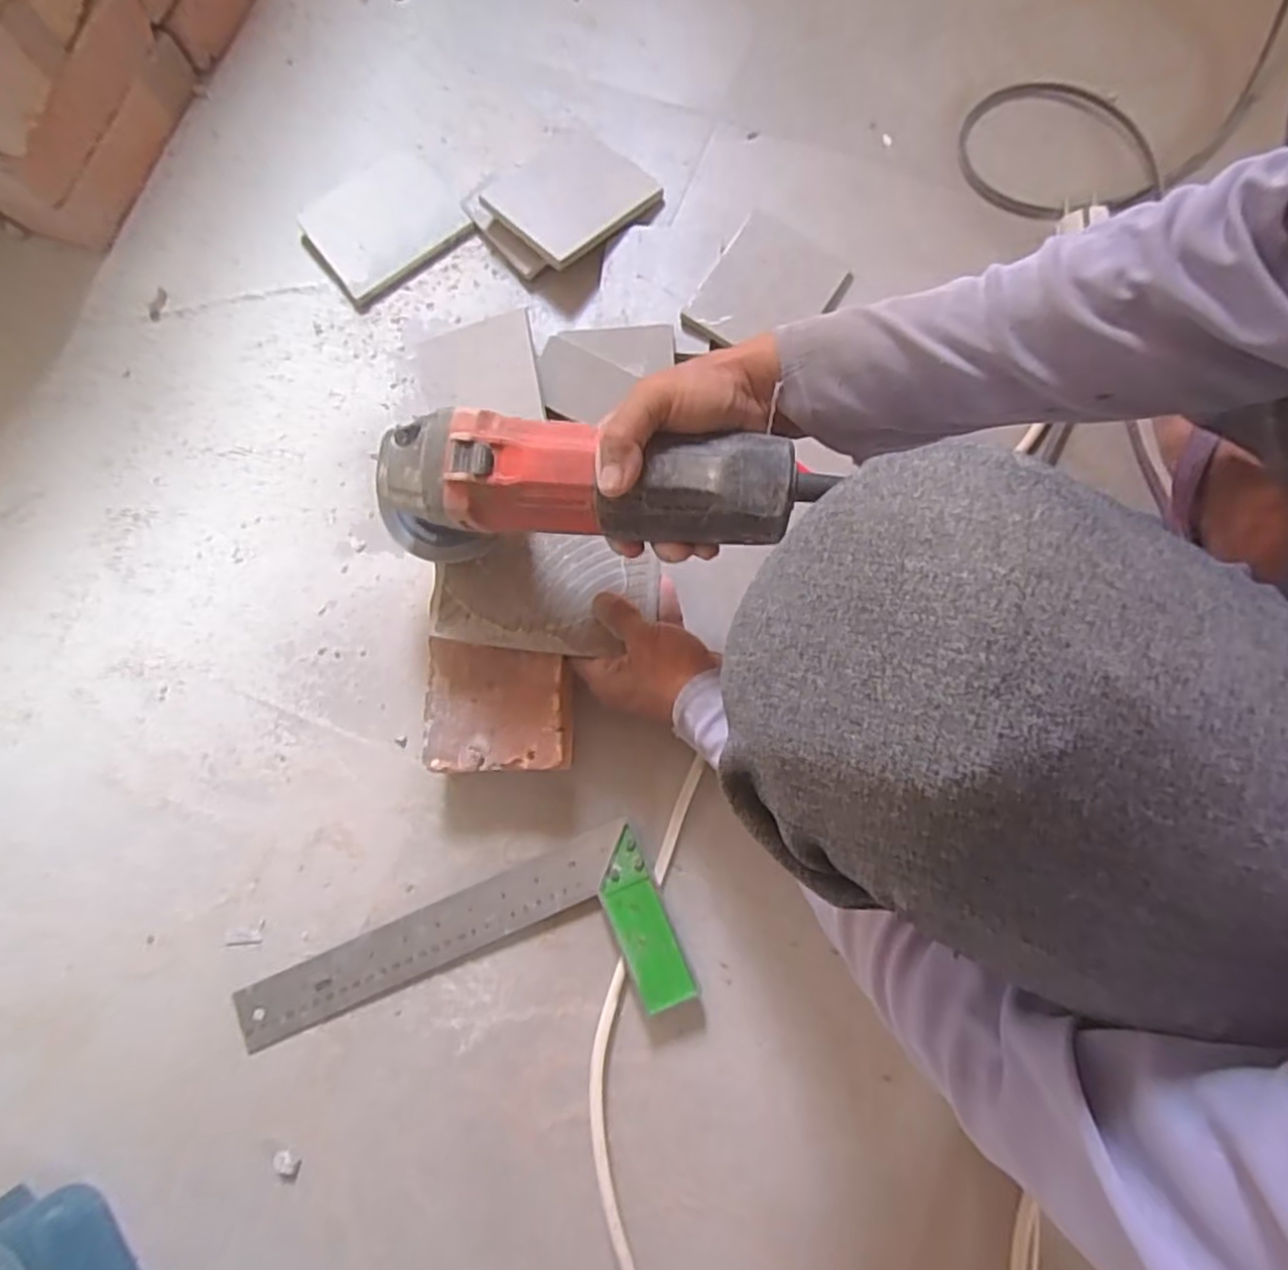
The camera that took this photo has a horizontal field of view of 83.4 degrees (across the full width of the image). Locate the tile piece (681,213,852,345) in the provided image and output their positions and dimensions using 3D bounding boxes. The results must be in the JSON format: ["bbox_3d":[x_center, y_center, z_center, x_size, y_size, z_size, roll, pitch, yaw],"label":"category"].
[{"bbox_3d":[0.099,-0.278,0.587,0.093,0.010,0.115,32,79,-5],"label":"tile piece"}]

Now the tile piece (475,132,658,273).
[{"bbox_3d":[-0.061,-0.366,0.599,0.105,0.011,0.121,41,70,8],"label":"tile piece"}]

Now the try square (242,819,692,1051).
[{"bbox_3d":[-0.126,0.243,0.496,0.301,0.023,0.117,-22,80,-3],"label":"try square"}]

